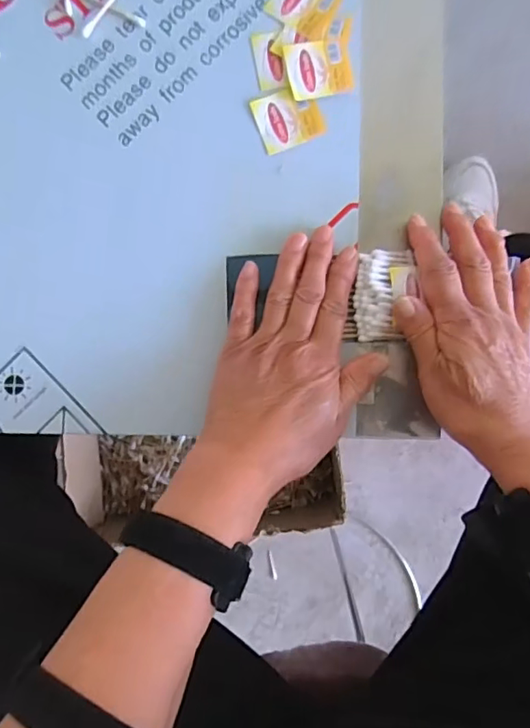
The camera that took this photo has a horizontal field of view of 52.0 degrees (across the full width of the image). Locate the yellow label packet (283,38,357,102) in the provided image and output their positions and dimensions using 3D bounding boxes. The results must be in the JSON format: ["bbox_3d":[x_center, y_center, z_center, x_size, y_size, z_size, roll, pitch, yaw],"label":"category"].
[{"bbox_3d":[0.038,-0.204,0.374,0.045,0.004,0.039,-8,88,2],"label":"yellow label packet"}]

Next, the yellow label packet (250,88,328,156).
[{"bbox_3d":[0.016,-0.171,0.376,0.044,0.004,0.038,-21,88,2],"label":"yellow label packet"}]

